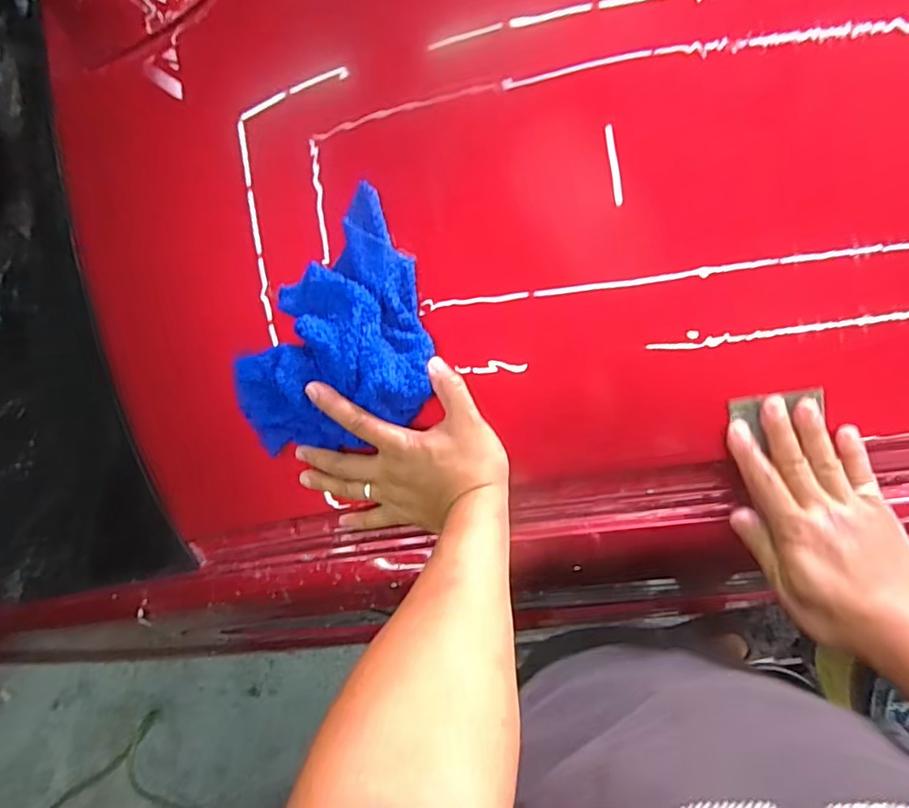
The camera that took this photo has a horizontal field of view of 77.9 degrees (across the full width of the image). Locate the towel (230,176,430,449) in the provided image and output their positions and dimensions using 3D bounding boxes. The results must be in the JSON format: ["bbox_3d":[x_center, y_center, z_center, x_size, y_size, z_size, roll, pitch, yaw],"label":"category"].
[{"bbox_3d":[-0.095,-0.044,0.466,0.155,0.060,0.215,44,94,5],"label":"towel"}]

